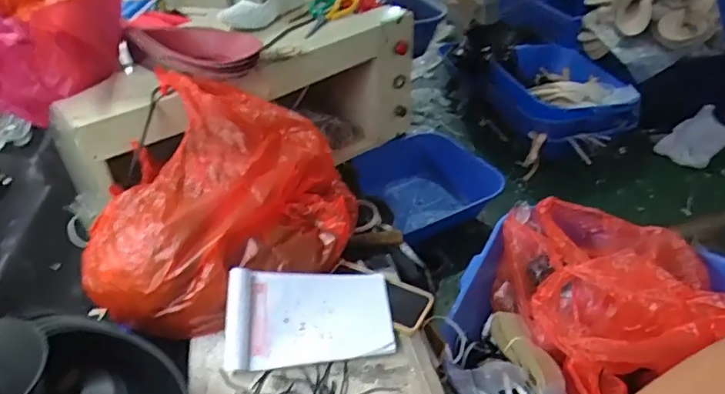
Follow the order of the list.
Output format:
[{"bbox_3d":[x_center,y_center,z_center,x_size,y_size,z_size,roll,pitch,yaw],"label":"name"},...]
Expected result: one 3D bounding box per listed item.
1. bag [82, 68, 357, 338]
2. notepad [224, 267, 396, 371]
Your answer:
[{"bbox_3d":[-0.196,0.014,0.760,0.306,0.243,0.309,7,38,11],"label":"bag"},{"bbox_3d":[-0.071,0.163,0.718,0.226,0.046,0.128,1,59,-14],"label":"notepad"}]

